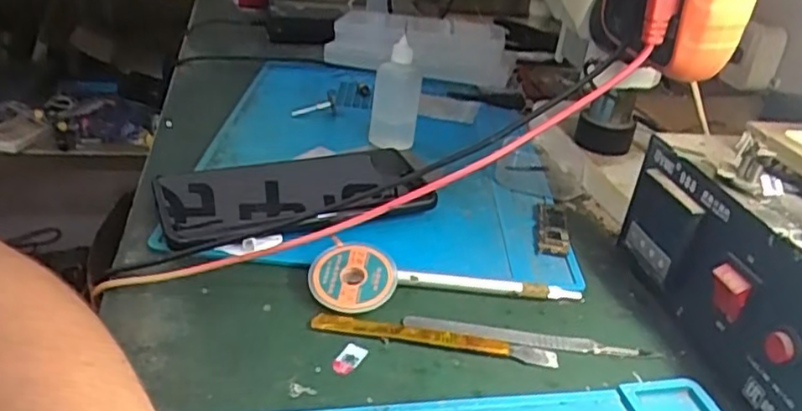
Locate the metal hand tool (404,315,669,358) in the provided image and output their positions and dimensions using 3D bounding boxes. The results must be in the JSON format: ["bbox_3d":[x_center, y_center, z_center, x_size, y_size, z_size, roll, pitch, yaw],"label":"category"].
[{"bbox_3d":[0.065,0.065,0.327,0.125,0.005,0.013,5,28,-1],"label":"metal hand tool"}]

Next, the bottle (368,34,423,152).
[{"bbox_3d":[-0.004,-0.074,0.474,0.033,0.096,0.029,6,50,1],"label":"bottle"}]

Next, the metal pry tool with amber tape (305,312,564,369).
[{"bbox_3d":[0.016,0.064,0.321,0.117,0.004,0.012,8,28,4],"label":"metal pry tool with amber tape"}]

